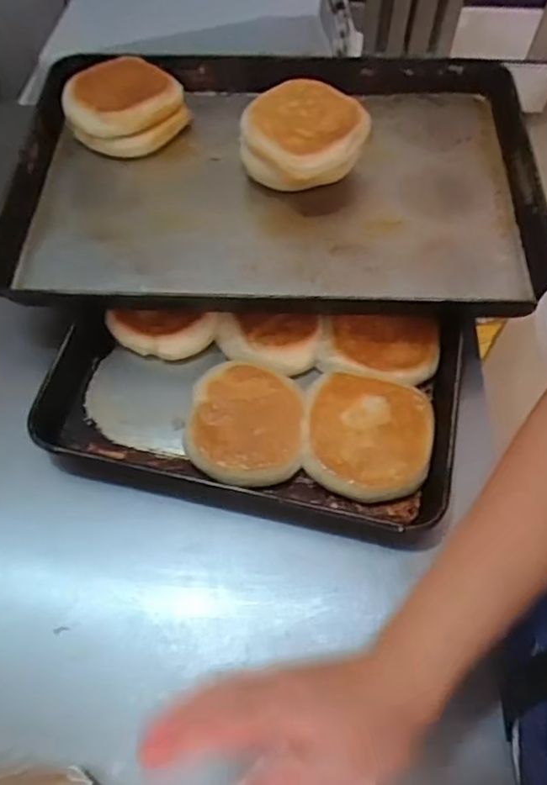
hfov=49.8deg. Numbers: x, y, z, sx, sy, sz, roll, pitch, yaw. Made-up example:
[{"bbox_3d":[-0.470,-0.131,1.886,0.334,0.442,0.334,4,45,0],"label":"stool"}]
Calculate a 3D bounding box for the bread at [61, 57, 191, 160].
[{"bbox_3d":[-0.191,-0.371,0.764,0.148,0.063,0.141,0,61,1],"label":"bread"}]

